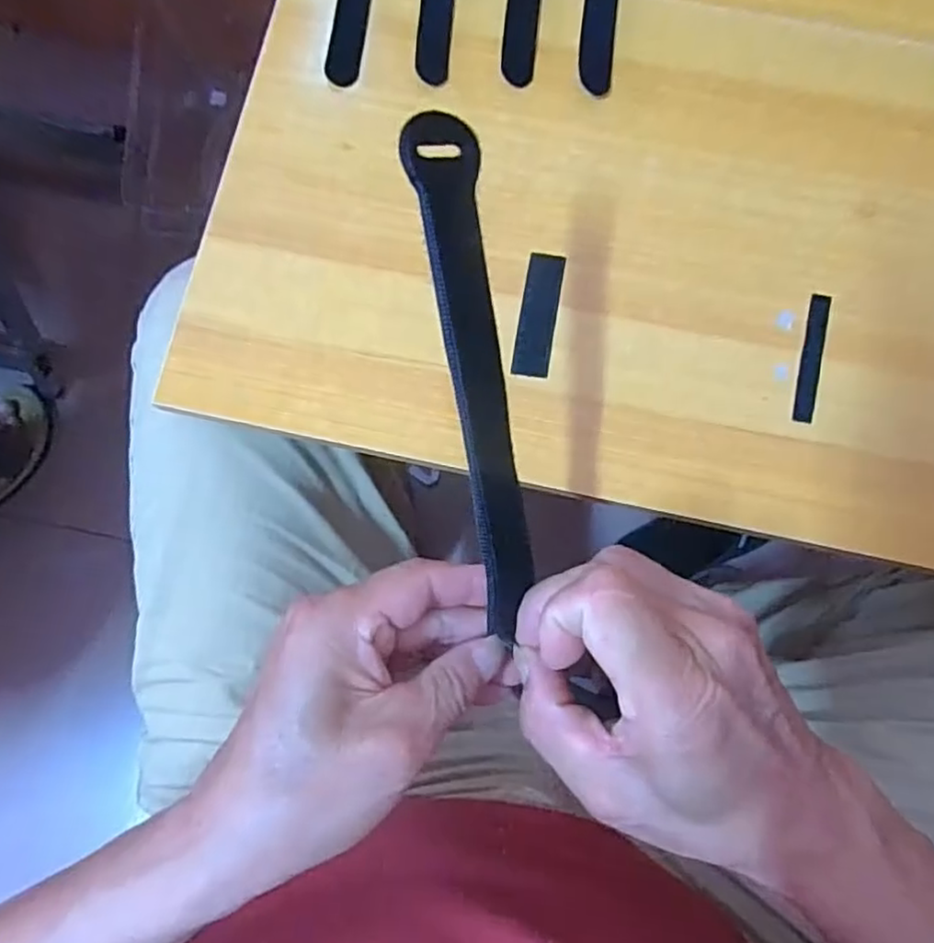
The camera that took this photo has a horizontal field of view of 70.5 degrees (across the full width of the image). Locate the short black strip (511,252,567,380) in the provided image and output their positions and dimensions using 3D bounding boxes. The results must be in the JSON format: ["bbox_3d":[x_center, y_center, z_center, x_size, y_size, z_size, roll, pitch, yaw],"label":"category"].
[{"bbox_3d":[0.038,-0.084,0.350,0.019,0.004,0.068,9,81,3],"label":"short black strip"}]

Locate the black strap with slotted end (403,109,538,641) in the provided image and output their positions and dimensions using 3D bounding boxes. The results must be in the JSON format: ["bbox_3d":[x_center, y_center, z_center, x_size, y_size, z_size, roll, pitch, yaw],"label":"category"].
[{"bbox_3d":[0.004,-0.030,0.244,0.024,0.004,0.186,-13,102,-20],"label":"black strap with slotted end"}]

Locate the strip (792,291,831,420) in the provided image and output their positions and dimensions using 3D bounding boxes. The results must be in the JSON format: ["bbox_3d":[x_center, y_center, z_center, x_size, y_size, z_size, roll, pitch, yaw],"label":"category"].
[{"bbox_3d":[0.181,-0.060,0.345,0.010,0.004,0.070,13,81,4],"label":"strip"}]

